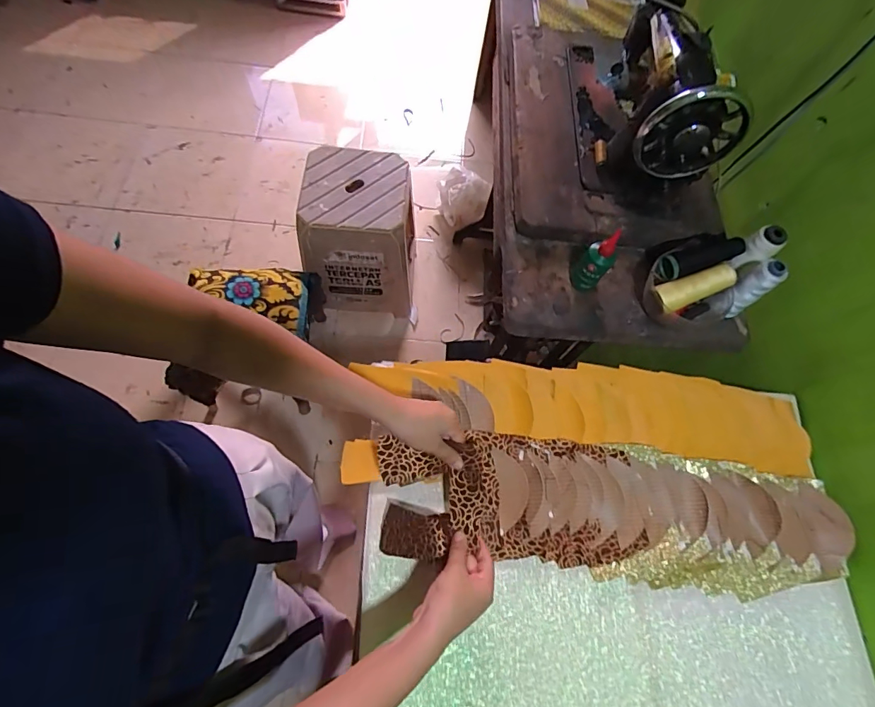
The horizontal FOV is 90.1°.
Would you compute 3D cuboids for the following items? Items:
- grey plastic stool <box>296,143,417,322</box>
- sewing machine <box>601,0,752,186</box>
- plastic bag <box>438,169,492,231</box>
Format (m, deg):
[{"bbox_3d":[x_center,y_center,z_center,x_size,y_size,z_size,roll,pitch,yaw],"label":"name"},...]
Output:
[{"bbox_3d":[-0.219,-0.320,1.307,0.309,0.407,0.309,5,68,-4],"label":"grey plastic stool"},{"bbox_3d":[0.362,-0.432,0.697,0.138,0.211,0.348,8,69,-3],"label":"sewing machine"},{"bbox_3d":[0.093,-0.551,1.519,0.169,0.114,0.173,7,67,-3],"label":"plastic bag"}]

